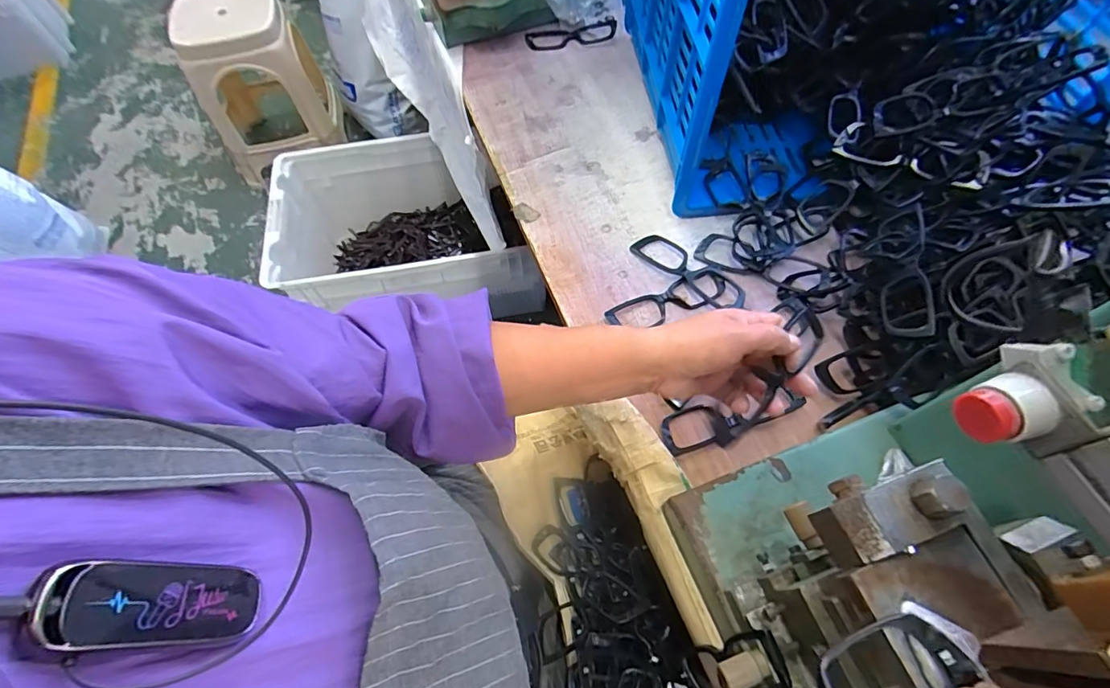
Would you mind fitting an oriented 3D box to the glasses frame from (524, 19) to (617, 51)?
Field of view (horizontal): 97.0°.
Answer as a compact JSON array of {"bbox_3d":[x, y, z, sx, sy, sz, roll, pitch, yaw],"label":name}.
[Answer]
[{"bbox_3d":[0.025,-0.479,0.763,0.141,0.009,0.036,-7,83,3],"label":"glasses frame"}]

